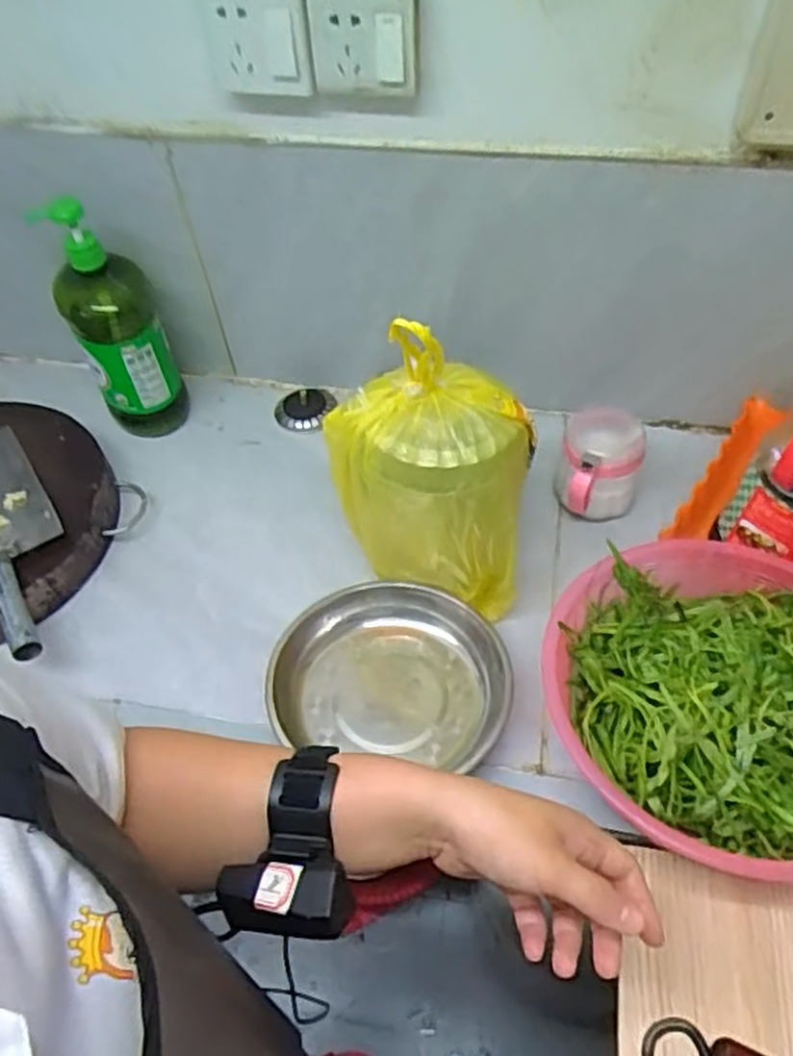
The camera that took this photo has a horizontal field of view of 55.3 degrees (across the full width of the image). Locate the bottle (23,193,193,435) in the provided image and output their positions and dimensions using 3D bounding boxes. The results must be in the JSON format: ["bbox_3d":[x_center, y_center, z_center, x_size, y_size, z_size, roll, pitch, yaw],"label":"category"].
[{"bbox_3d":[-0.308,-0.222,0.836,0.091,0.256,0.086,-24,56,-14],"label":"bottle"}]

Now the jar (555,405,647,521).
[{"bbox_3d":[0.205,-0.059,0.773,0.081,0.085,0.095,15,56,13],"label":"jar"}]

